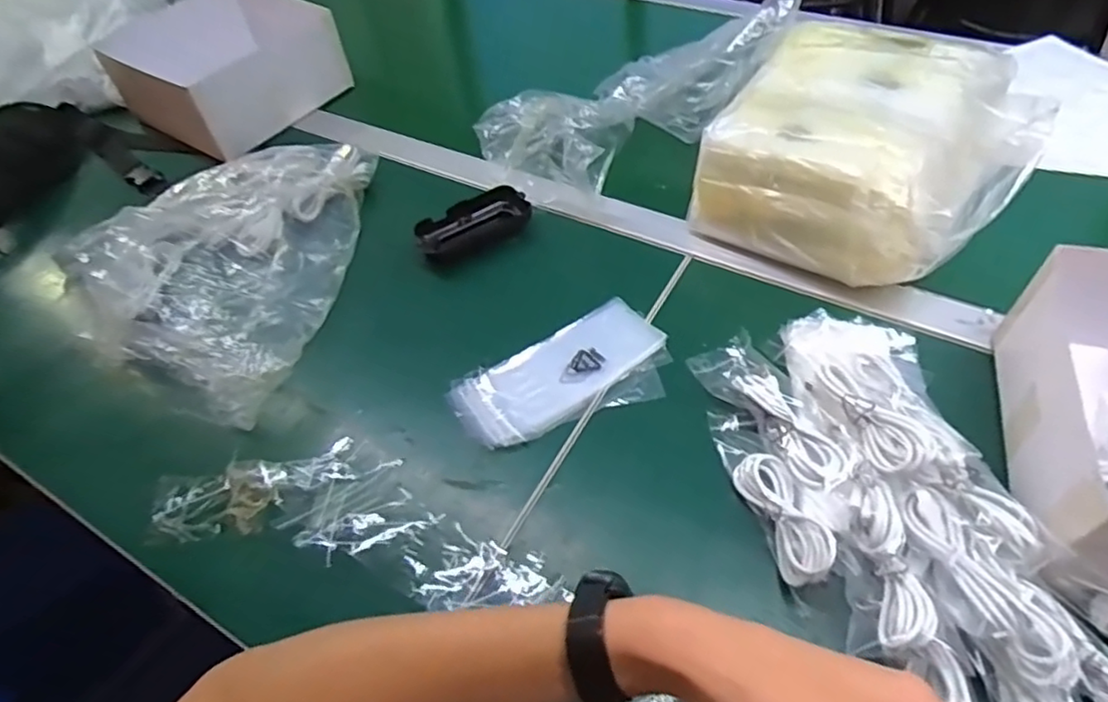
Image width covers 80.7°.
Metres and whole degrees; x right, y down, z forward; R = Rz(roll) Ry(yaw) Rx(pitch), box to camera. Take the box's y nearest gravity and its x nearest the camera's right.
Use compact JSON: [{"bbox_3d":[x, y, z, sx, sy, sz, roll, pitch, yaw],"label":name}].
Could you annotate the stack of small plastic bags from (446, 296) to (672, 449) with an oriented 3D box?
[{"bbox_3d":[0.007,0.020,0.521,0.173,0.011,0.097,-24,53,-12],"label":"stack of small plastic bags"}]

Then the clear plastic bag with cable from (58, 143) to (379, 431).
[{"bbox_3d":[-0.285,-0.097,0.579,0.184,0.118,0.322,3,52,8],"label":"clear plastic bag with cable"}]

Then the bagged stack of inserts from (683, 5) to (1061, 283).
[{"bbox_3d":[0.269,-0.179,0.563,0.228,0.114,0.225,26,59,24],"label":"bagged stack of inserts"}]

